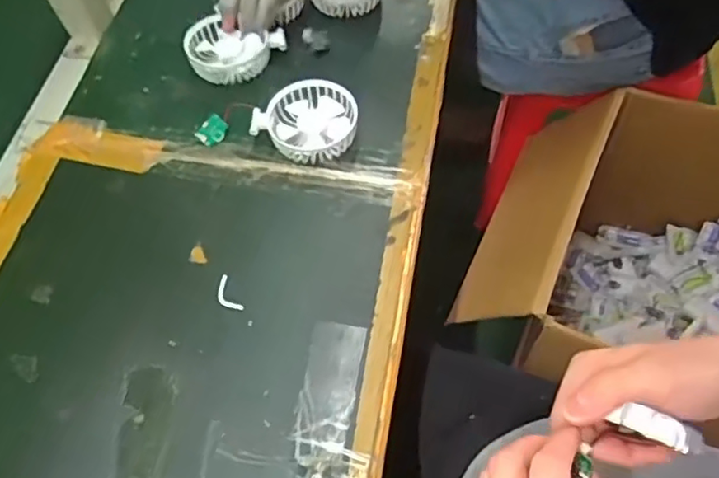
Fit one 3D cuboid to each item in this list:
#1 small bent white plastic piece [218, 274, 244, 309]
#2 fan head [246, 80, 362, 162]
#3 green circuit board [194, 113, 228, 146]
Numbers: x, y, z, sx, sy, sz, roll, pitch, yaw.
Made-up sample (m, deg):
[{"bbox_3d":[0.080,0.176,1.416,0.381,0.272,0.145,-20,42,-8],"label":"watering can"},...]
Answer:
[{"bbox_3d":[-0.118,0.049,0.544,0.015,0.004,0.038,-28,63,-12],"label":"small bent white plastic piece"},{"bbox_3d":[-0.053,-0.119,0.617,0.101,0.033,0.079,7,61,7],"label":"fan head"},{"bbox_3d":[-0.151,-0.111,0.625,0.025,0.004,0.031,41,88,-2],"label":"green circuit board"}]

